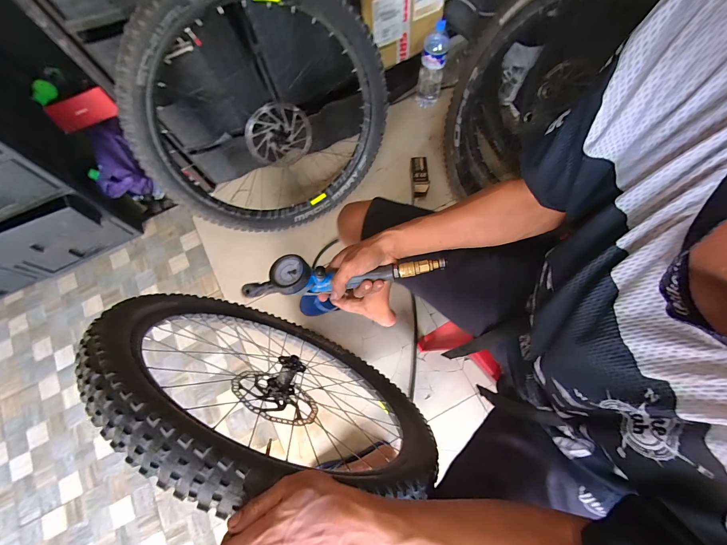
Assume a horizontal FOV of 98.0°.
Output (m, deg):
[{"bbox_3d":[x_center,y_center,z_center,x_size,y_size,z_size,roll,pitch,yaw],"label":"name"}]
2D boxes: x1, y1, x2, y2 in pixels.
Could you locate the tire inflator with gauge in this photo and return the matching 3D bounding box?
[{"bbox_3d":[-0.037,0.001,0.510,0.324,0.047,0.058,-5,70,-1],"label":"tire inflator with gauge"}]

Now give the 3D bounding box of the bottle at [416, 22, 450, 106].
[{"bbox_3d":[0.251,-0.747,1.153,0.090,0.293,0.100,8,75,5],"label":"bottle"}]

